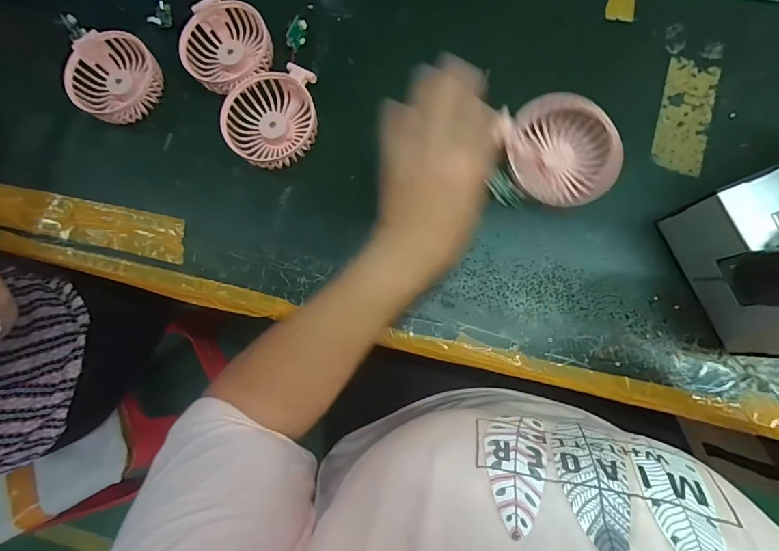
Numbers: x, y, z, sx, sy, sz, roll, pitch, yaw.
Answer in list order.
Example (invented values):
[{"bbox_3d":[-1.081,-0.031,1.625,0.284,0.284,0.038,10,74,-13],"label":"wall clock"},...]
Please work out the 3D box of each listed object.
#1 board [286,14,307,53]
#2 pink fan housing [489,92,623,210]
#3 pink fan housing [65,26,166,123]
[{"bbox_3d":[-0.095,-0.250,0.405,0.004,0.020,0.032,19,85,41],"label":"board"},{"bbox_3d":[0.150,-0.111,0.348,0.087,0.039,0.091,-9,74,-2],"label":"pink fan housing"},{"bbox_3d":[-0.291,-0.208,0.416,0.092,0.037,0.087,0,74,0],"label":"pink fan housing"}]

